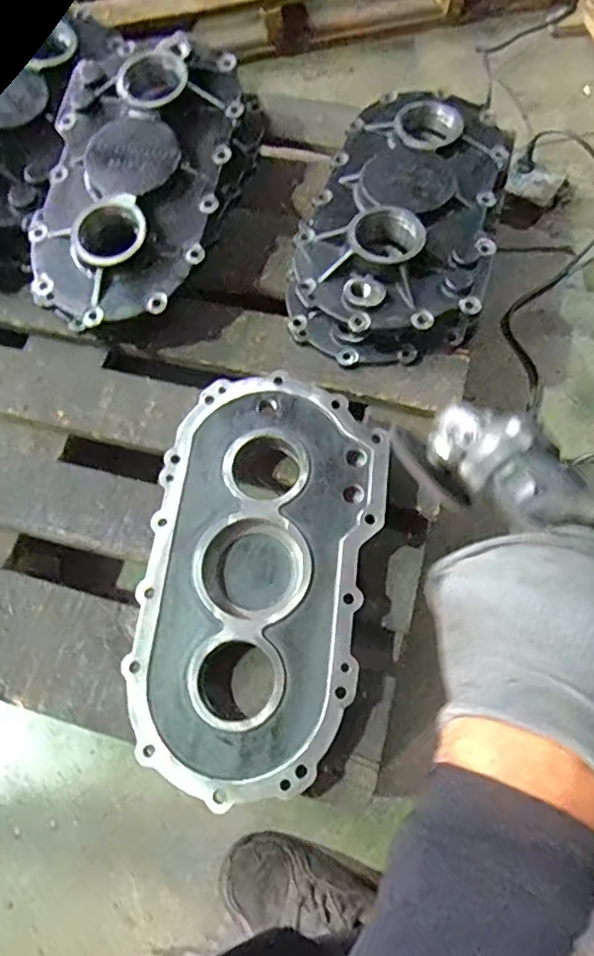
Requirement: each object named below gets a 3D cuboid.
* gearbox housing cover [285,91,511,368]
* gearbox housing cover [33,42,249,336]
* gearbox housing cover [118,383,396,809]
[{"bbox_3d":[0.134,-0.331,0.741,0.233,0.095,0.395,13,69,8],"label":"gearbox housing cover"},{"bbox_3d":[-0.198,-0.373,0.713,0.226,0.083,0.384,10,69,7],"label":"gearbox housing cover"},{"bbox_3d":[-0.039,0.093,0.591,0.220,0.048,0.395,7,68,5],"label":"gearbox housing cover"}]

